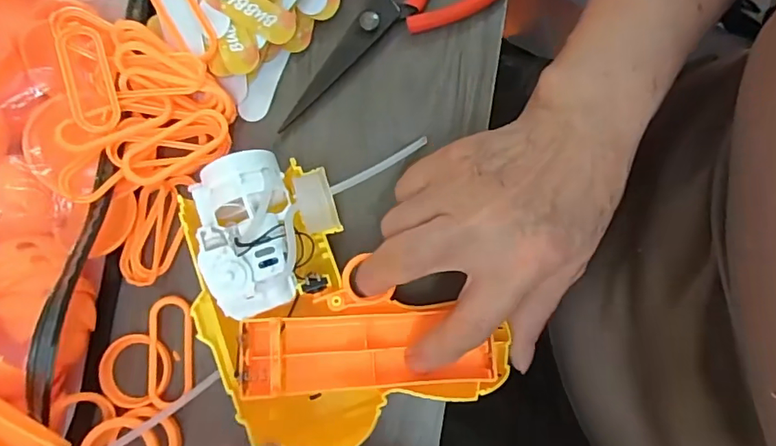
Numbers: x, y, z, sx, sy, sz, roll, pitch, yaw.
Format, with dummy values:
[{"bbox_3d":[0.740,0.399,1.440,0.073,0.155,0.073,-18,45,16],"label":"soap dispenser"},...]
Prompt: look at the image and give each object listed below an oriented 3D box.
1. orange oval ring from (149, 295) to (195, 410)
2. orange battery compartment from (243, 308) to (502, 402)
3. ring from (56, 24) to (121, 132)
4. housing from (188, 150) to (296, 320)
[{"bbox_3d":[-0.109,0.063,0.254,0.023,0.006,0.052,-4,81,4],"label":"orange oval ring"},{"bbox_3d":[-0.008,0.057,0.229,0.110,0.021,0.034,0,78,-4],"label":"orange battery compartment"},{"bbox_3d":[-0.145,-0.069,0.249,0.021,0.004,0.053,-15,87,-23],"label":"ring"},{"bbox_3d":[-0.065,0.006,0.232,0.041,0.031,0.069,-13,81,2],"label":"housing"}]

